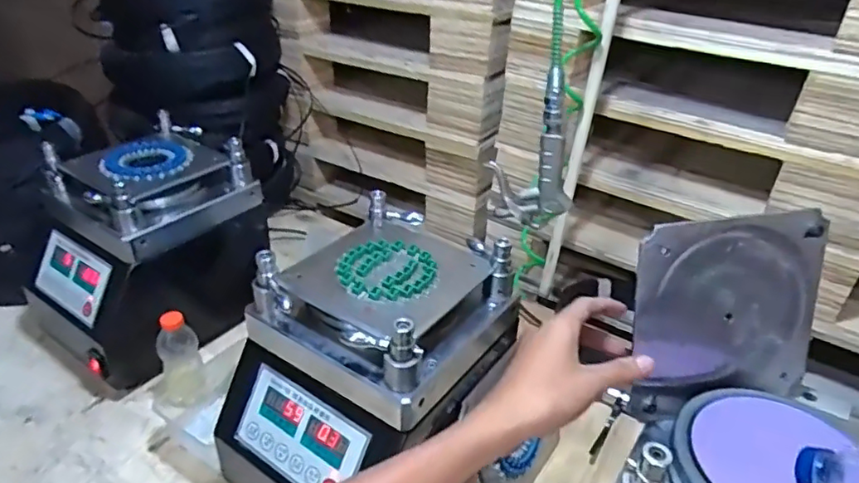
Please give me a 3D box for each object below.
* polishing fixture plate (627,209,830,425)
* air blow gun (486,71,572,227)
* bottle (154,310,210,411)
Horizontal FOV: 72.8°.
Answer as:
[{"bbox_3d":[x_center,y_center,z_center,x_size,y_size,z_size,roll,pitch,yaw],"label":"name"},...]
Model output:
[{"bbox_3d":[0.247,0.062,0.483,0.168,0.166,0.007,-6,15,-12],"label":"polishing fixture plate"},{"bbox_3d":[0.114,-0.097,0.631,0.089,0.170,0.021,15,34,21],"label":"air blow gun"},{"bbox_3d":[-0.334,0.162,0.777,0.062,0.146,0.054,-16,35,-26],"label":"bottle"}]

